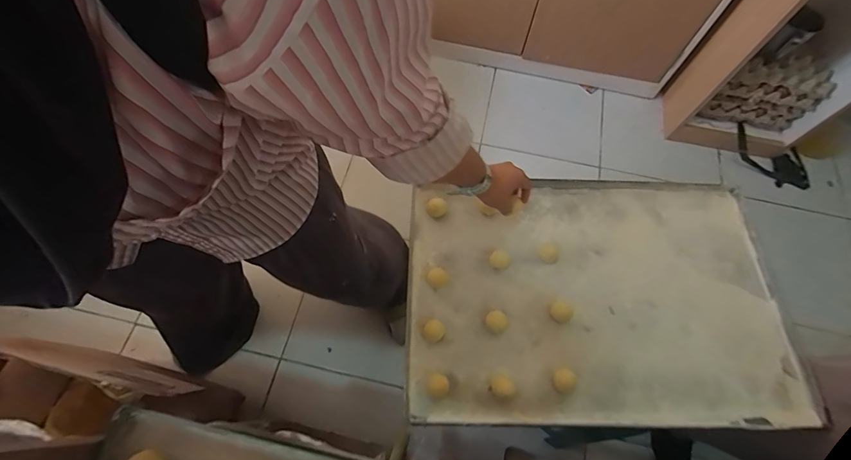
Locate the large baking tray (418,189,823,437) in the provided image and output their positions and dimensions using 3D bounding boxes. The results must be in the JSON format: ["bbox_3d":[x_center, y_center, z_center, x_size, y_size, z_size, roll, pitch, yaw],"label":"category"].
[{"bbox_3d":[0.277,0.103,0.655,0.586,0.025,0.399,1,67,-2],"label":"large baking tray"}]

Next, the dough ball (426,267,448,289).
[{"bbox_3d":[0.020,0.080,0.653,0.033,0.025,0.029,33,69,11],"label":"dough ball"}]

